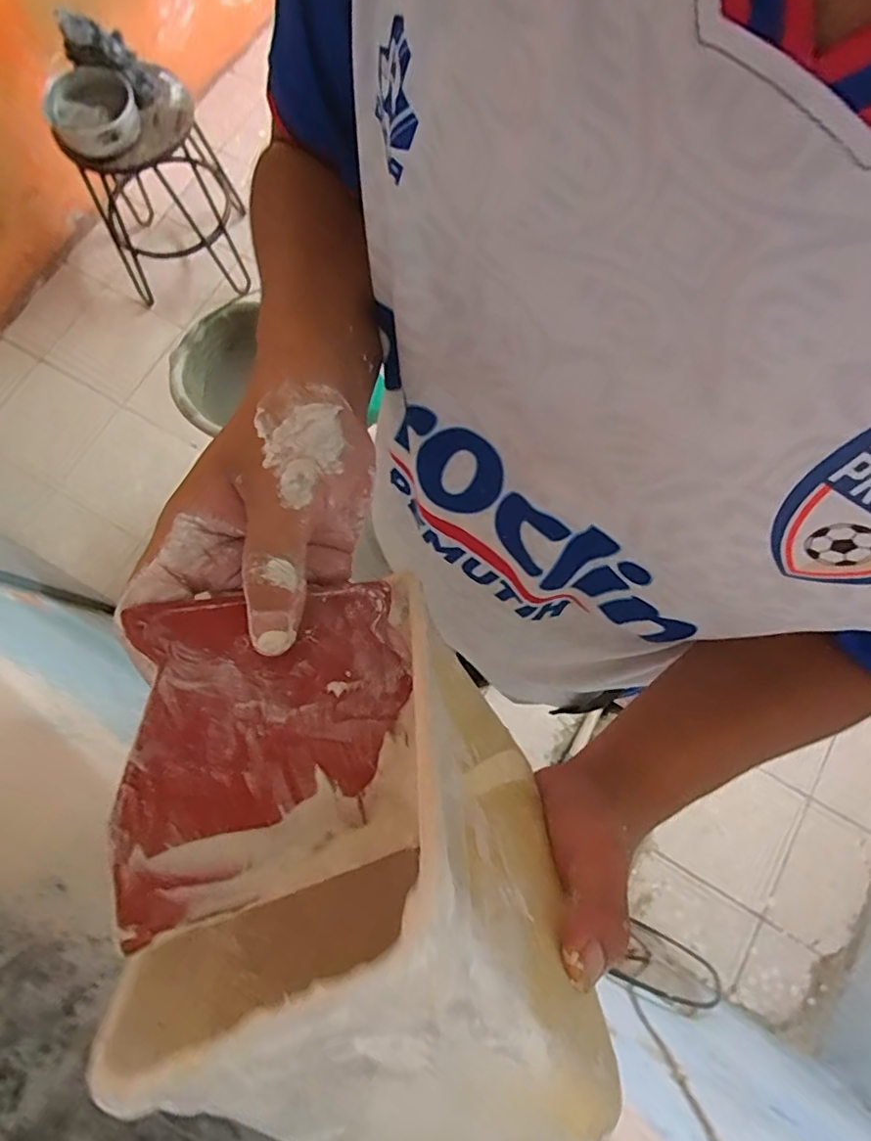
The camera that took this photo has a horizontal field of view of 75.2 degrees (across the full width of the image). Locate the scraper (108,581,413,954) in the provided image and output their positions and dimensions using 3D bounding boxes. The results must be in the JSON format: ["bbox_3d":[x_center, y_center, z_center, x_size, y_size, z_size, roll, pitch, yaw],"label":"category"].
[{"bbox_3d":[-0.057,0.055,0.207,0.108,0.004,0.102,-4,65,-31],"label":"scraper"}]

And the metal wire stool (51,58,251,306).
[{"bbox_3d":[-0.753,-1.032,1.529,0.355,0.463,0.336,-7,75,-1],"label":"metal wire stool"}]

